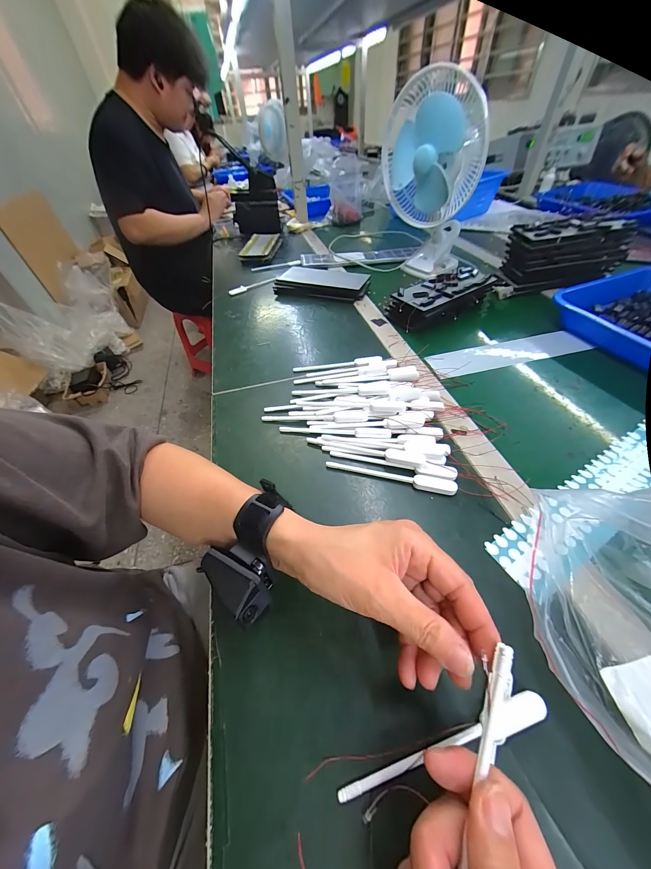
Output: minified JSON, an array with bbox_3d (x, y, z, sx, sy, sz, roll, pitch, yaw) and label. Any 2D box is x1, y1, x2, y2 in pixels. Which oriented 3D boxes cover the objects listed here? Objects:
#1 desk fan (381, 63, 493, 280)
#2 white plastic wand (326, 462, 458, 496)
[{"bbox_3d":[0.220,-0.544,0.634,0.186,0.314,0.206,6,50,9],"label":"desk fan"},{"bbox_3d":[0.071,0.047,0.325,0.144,0.008,0.015,10,50,12],"label":"white plastic wand"}]

